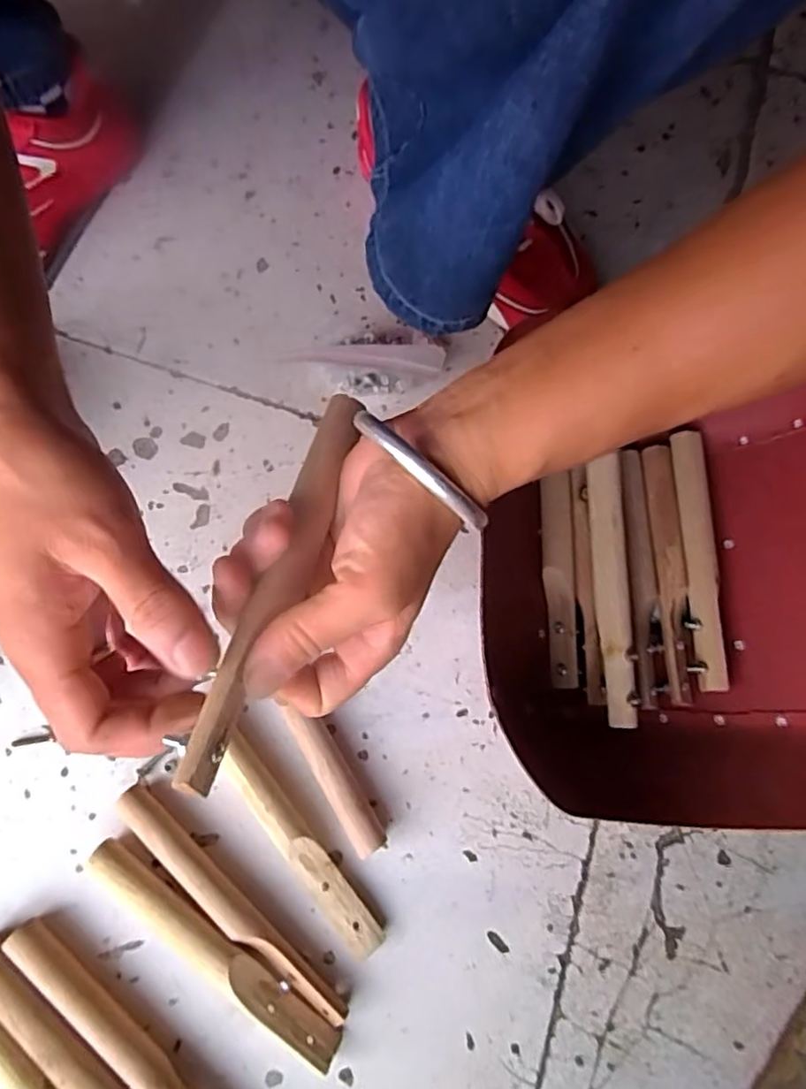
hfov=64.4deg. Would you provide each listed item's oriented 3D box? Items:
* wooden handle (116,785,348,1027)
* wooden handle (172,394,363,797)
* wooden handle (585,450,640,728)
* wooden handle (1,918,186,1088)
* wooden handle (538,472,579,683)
[{"bbox_3d":[-0.102,0.208,0.370,0.172,0.020,0.020,42,76,10],"label":"wooden handle"},{"bbox_3d":[-0.044,0.009,0.249,0.022,0.013,0.172,16,58,3],"label":"wooden handle"},{"bbox_3d":[0.132,0.028,0.409,0.020,0.026,0.169,0,73,-2],"label":"wooden handle"},{"bbox_3d":[-0.149,0.272,0.348,0.174,0.023,0.021,39,76,9],"label":"wooden handle"},{"bbox_3d":[0.101,0.021,0.413,0.019,0.013,0.137,1,73,-2],"label":"wooden handle"}]

